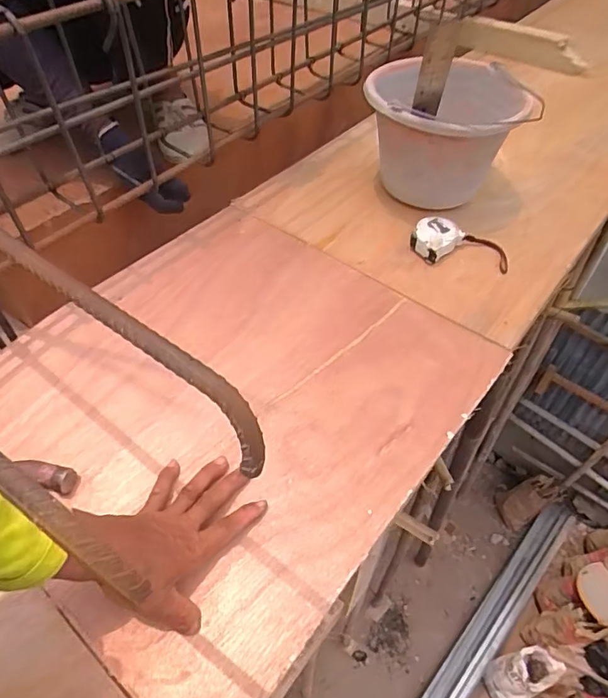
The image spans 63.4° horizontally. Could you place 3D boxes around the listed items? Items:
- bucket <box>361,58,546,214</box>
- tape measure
[{"bbox_3d":[0.219,-0.349,0.804,0.239,0.154,0.238,4,51,1],"label":"bucket"},{"bbox_3d":[0.237,-0.161,0.748,0.147,0.035,0.082,5,51,2],"label":"tape measure"}]

